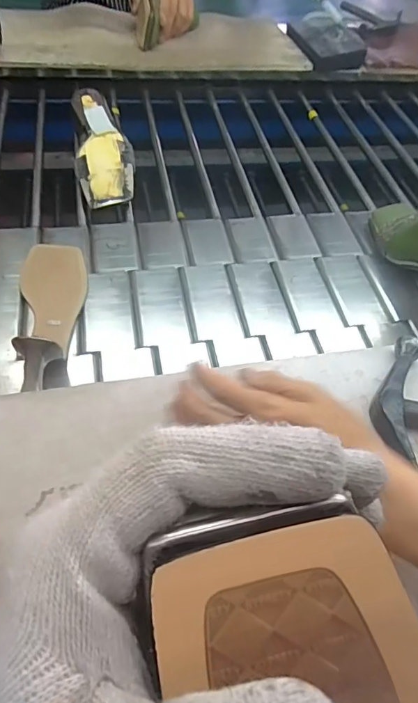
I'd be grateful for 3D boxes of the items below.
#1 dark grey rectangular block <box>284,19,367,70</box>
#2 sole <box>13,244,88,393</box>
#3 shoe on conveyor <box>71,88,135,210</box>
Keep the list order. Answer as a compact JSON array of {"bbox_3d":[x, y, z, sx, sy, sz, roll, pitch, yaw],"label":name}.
[{"bbox_3d":[0.242,-0.649,0.978,0.124,0.035,0.175,-8,54,-12],"label":"dark grey rectangular block"},{"bbox_3d":[-0.174,-0.058,0.526,0.073,0.052,0.220,-8,54,-12],"label":"sole"},{"bbox_3d":[-0.160,-0.310,0.712,0.079,0.064,0.217,-6,54,-10],"label":"shoe on conveyor"}]

